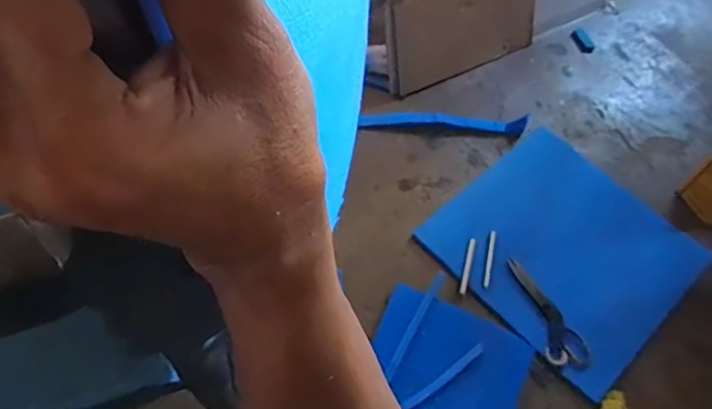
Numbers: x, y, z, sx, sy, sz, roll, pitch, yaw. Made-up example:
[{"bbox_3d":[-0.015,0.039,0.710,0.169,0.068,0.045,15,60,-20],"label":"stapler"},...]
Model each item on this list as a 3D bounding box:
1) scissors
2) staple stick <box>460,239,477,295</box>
[{"bbox_3d":[0.353,0.194,1.030,0.081,0.013,0.215,-9,58,-11],"label":"scissors"},{"bbox_3d":[0.211,0.116,1.065,0.013,0.008,0.119,16,57,6],"label":"staple stick"}]

